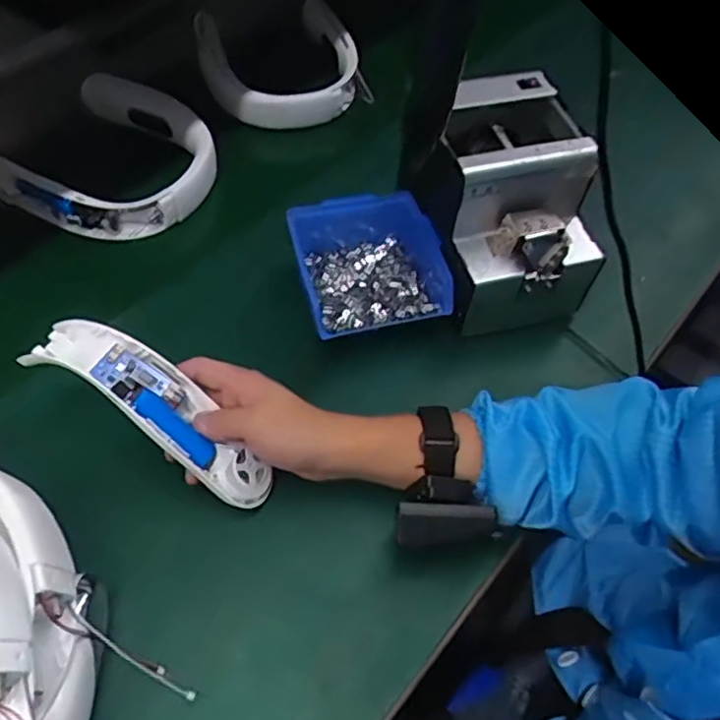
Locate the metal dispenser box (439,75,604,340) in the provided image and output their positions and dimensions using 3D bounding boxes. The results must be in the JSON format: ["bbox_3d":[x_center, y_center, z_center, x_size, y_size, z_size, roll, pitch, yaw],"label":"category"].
[{"bbox_3d":[0.136,-0.139,0.560,0.118,0.142,0.156,-6,57,-8],"label":"metal dispenser box"}]

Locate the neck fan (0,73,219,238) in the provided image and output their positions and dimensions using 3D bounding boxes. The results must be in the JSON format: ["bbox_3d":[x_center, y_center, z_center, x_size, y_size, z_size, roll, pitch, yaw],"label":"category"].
[{"bbox_3d":[-0.262,-0.216,0.685,0.196,0.060,0.183,20,58,10],"label":"neck fan"}]

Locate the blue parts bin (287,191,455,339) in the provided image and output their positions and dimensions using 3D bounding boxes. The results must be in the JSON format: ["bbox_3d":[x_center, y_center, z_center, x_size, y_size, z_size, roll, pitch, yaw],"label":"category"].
[{"bbox_3d":[0.007,-0.086,0.585,0.129,0.063,0.144,-10,58,-10],"label":"blue parts bin"}]

